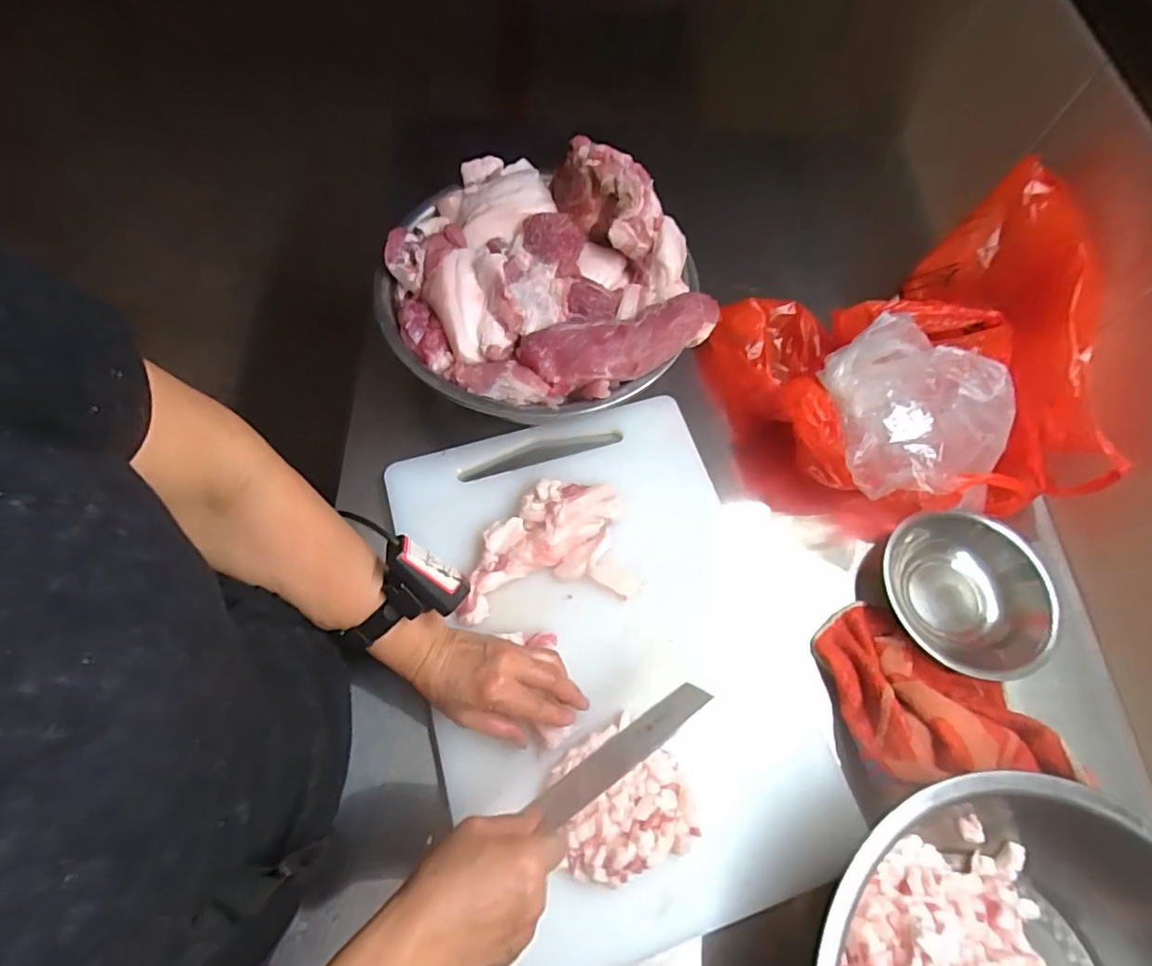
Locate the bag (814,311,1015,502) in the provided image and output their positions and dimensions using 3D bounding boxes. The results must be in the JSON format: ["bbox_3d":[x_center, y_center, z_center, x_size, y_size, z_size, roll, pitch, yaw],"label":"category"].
[{"bbox_3d":[0.319,-0.067,0.519,0.131,0.079,0.171,-27,70,-14],"label":"bag"}]

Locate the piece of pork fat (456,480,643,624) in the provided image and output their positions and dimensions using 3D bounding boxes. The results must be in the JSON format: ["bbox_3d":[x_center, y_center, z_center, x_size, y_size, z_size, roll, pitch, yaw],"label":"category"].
[{"bbox_3d":[-0.031,0.060,0.546,0.164,0.029,0.122,-8,67,-7],"label":"piece of pork fat"}]

